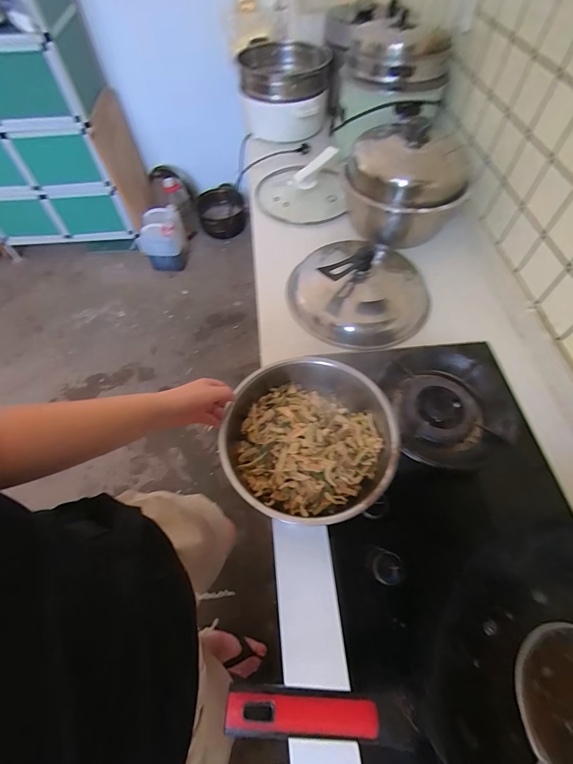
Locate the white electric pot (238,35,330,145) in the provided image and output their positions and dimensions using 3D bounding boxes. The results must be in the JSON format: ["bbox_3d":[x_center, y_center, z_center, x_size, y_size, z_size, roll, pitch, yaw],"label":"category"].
[{"bbox_3d":[-0.013,-0.927,1.110,0.258,0.215,0.250,-5,59,-2],"label":"white electric pot"}]

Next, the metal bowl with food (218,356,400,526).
[{"bbox_3d":[0.035,0.100,0.592,0.269,0.101,0.275,-1,59,1],"label":"metal bowl with food"}]

